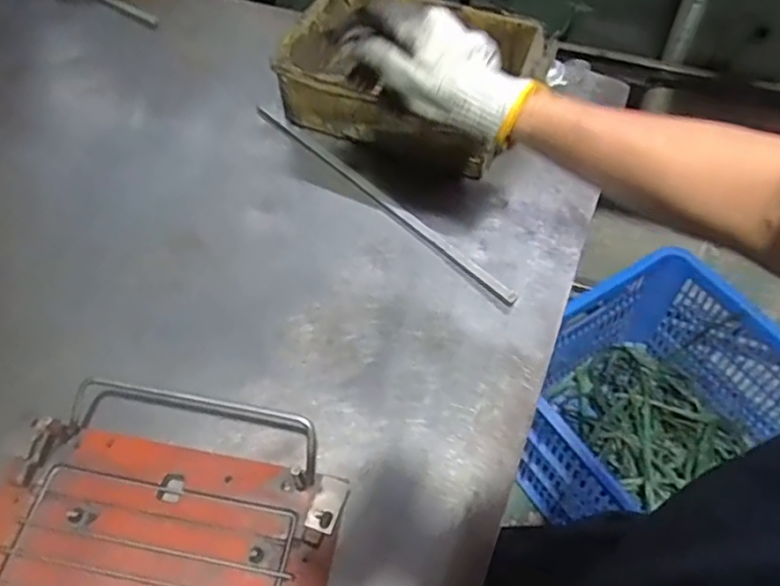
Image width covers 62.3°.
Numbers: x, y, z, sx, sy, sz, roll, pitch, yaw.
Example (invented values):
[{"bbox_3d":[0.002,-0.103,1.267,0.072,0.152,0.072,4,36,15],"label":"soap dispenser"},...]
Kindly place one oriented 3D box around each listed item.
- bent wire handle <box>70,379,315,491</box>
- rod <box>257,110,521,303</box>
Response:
[{"bbox_3d":[-0.146,0.093,0.489,0.200,0.026,0.057,13,57,9],"label":"bent wire handle"},{"bbox_3d":[-0.017,-0.094,0.631,0.345,0.009,0.013,38,64,24],"label":"rod"}]

